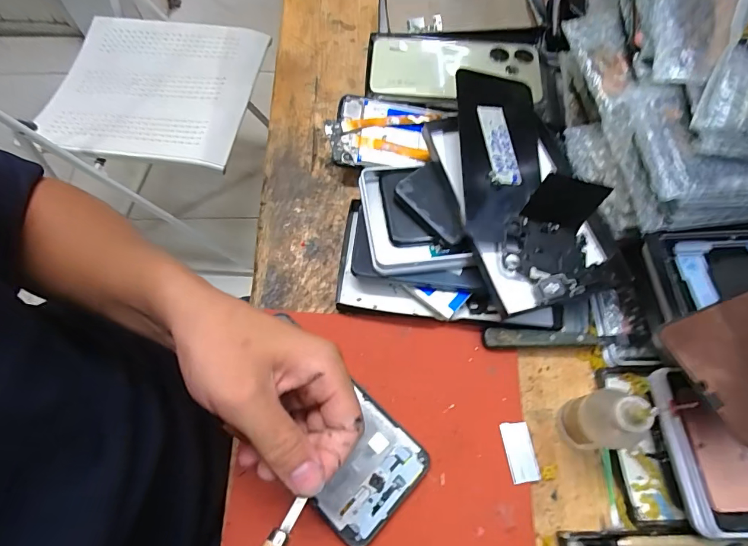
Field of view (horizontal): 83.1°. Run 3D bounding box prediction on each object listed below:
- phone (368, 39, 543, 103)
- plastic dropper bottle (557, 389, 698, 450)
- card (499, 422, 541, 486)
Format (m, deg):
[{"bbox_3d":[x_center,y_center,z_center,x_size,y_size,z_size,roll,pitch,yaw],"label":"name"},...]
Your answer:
[{"bbox_3d":[0.084,-0.210,0.430,0.170,0.009,0.080,3,71,2],"label":"phone"},{"bbox_3d":[0.148,0.088,0.254,0.035,0.129,0.033,-5,65,-3],"label":"plastic dropper bottle"},{"bbox_3d":[0.104,0.127,0.299,0.020,0.004,0.039,-6,65,-3],"label":"card"}]

